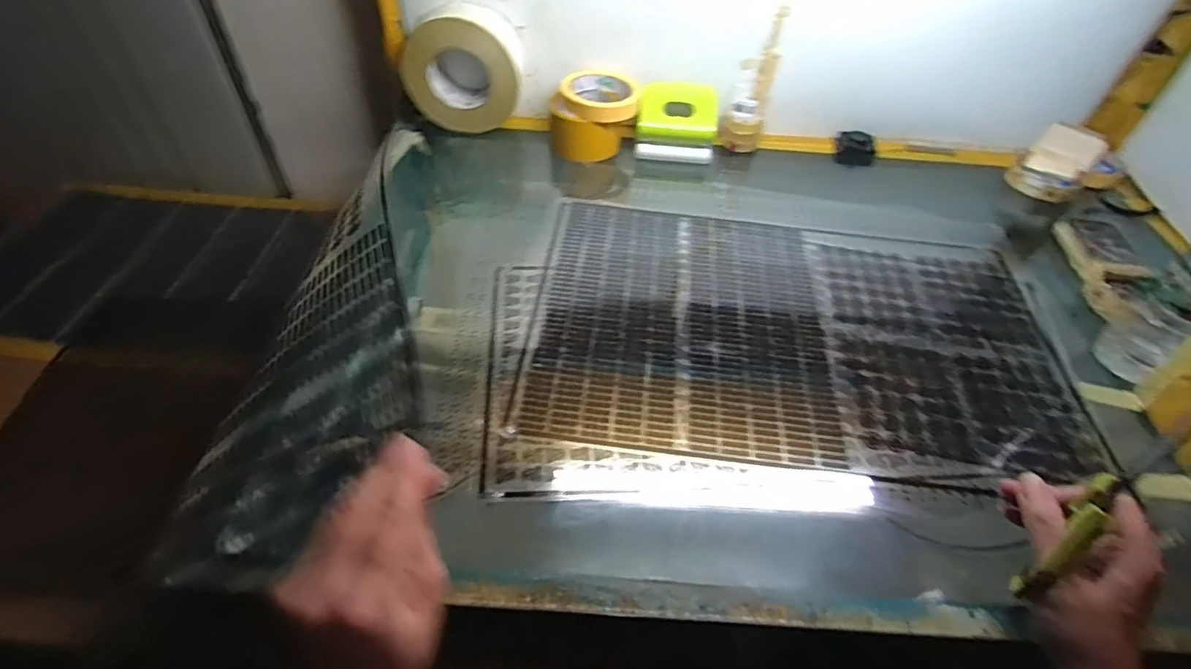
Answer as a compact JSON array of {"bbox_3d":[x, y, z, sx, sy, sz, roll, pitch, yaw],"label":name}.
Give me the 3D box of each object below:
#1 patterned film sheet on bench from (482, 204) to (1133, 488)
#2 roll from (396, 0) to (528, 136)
[{"bbox_3d":[0.176,-0.015,0.554,0.530,0.007,0.348,0,47,-4],"label":"patterned film sheet on bench"},{"bbox_3d":[-0.169,-0.335,0.726,0.149,0.130,0.051,0,47,-5],"label":"roll"}]

